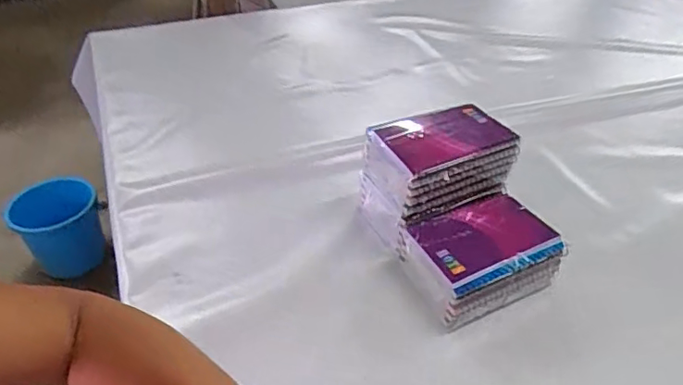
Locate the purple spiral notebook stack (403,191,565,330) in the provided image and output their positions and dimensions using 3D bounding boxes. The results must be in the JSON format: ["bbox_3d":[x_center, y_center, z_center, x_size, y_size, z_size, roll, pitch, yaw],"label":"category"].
[{"bbox_3d":[0.136,0.063,0.538,0.133,0.064,0.101,-15,42,-17],"label":"purple spiral notebook stack"}]

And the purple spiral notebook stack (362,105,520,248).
[{"bbox_3d":[0.099,-0.018,0.588,0.136,0.119,0.106,-17,42,-19],"label":"purple spiral notebook stack"}]

